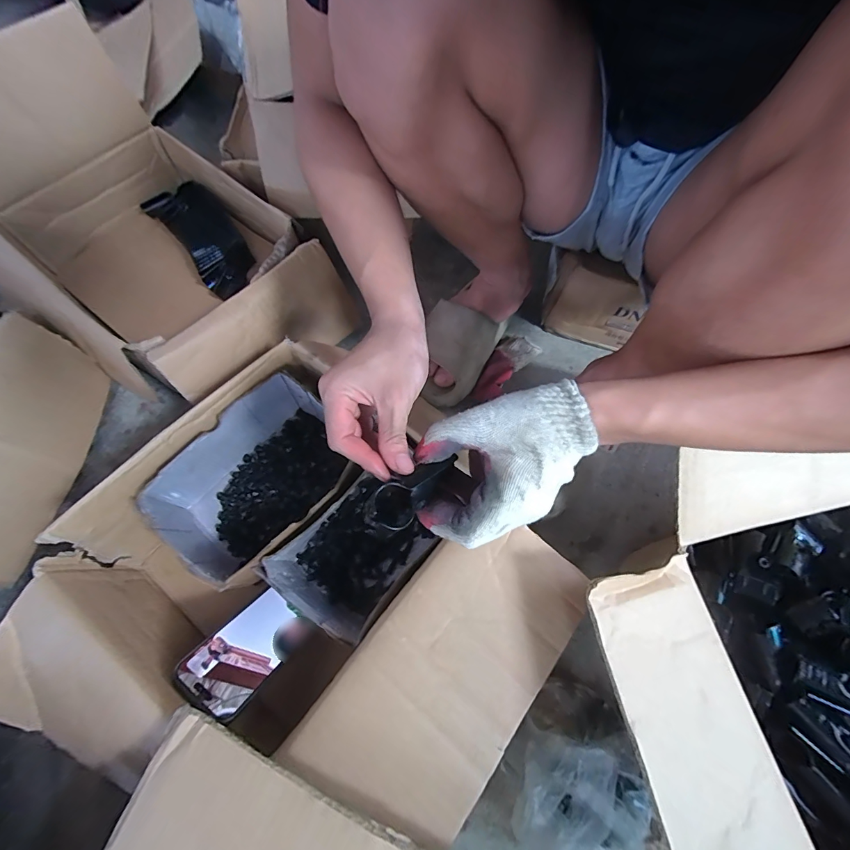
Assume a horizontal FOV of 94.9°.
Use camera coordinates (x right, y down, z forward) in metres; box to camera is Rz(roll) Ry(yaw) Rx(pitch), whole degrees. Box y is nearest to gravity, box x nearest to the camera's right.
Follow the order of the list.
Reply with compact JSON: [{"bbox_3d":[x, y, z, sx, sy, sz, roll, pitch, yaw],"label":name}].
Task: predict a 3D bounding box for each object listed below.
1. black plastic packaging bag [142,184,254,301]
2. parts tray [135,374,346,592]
[{"bbox_3d":[-0.354,-0.308,0.622,0.095,0.030,0.254,-38,71,-16],"label":"black plastic packaging bag"},{"bbox_3d":[-0.190,0.068,0.463,0.154,0.099,0.205,42,72,16],"label":"parts tray"}]

